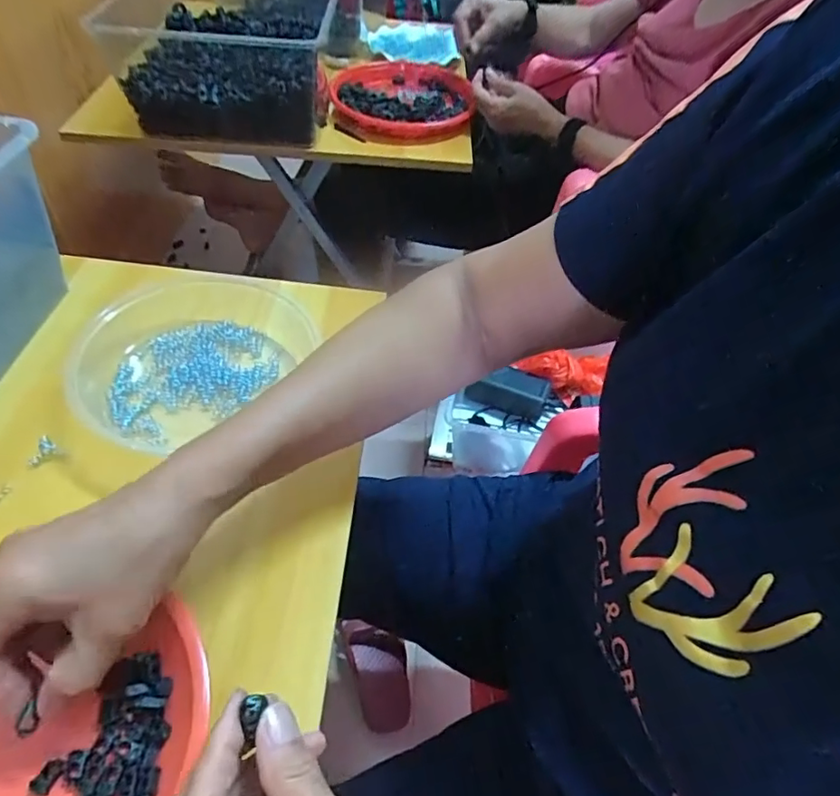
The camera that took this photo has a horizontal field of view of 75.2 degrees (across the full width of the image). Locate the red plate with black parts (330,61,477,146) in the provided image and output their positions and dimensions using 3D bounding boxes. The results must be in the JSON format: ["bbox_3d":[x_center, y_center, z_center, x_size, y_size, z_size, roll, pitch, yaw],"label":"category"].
[{"bbox_3d":[-0.027,-0.491,0.884,0.215,0.031,0.267,2,51,-4],"label":"red plate with black parts"}]

